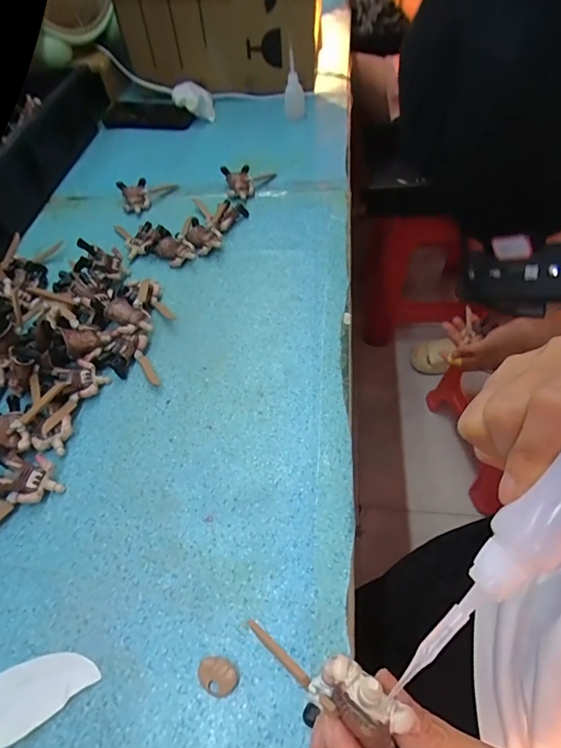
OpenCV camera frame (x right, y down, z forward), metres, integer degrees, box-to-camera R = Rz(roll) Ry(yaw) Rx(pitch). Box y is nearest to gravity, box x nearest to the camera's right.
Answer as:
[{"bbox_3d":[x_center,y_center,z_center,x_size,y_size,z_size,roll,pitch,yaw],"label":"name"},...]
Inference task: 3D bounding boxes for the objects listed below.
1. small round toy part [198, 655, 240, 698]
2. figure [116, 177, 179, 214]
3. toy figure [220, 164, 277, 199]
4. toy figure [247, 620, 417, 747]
[{"bbox_3d":[-0.039,0.187,0.267,0.025,0.007,0.019,20,58,20],"label":"small round toy part"},{"bbox_3d":[-0.182,-0.250,0.596,0.077,0.019,0.055,-19,54,-7],"label":"figure"},{"bbox_3d":[-0.042,-0.267,0.600,0.073,0.022,0.058,-9,53,0],"label":"toy figure"},{"bbox_3d":[0.012,0.121,0.171,0.075,0.016,0.023,-11,40,49],"label":"toy figure"}]

